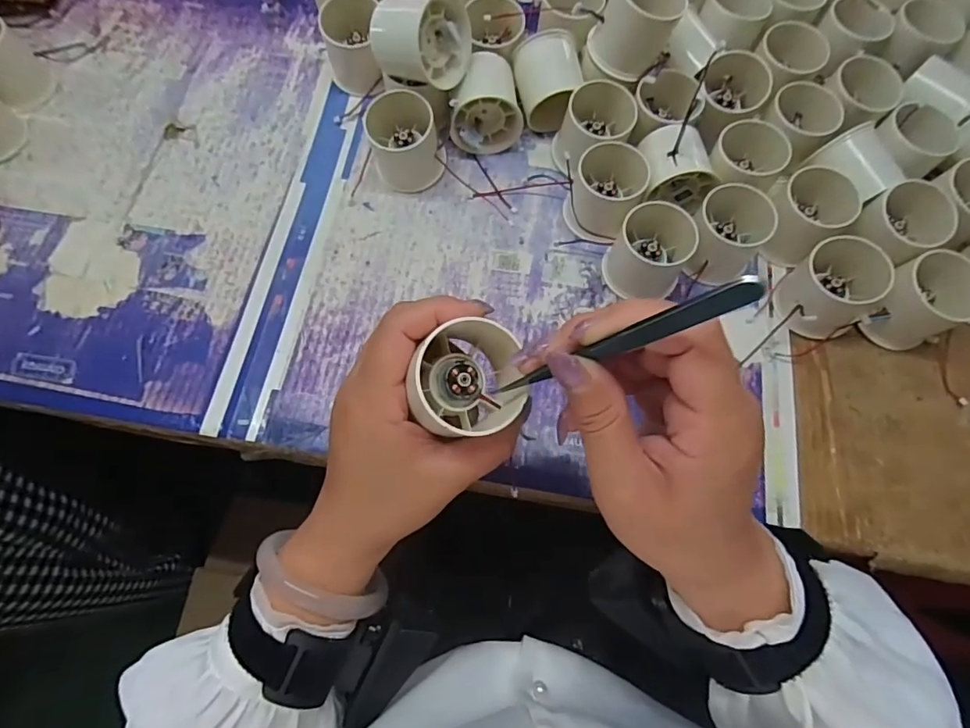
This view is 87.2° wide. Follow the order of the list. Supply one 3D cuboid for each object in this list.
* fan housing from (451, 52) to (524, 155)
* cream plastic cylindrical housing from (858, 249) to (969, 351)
[{"bbox_3d":[0.002,-0.205,0.406,0.055,0.053,0.061,2,70,0],"label":"fan housing"},{"bbox_3d":[0.298,-0.041,0.352,0.053,0.051,0.049,0,70,-1],"label":"cream plastic cylindrical housing"}]

